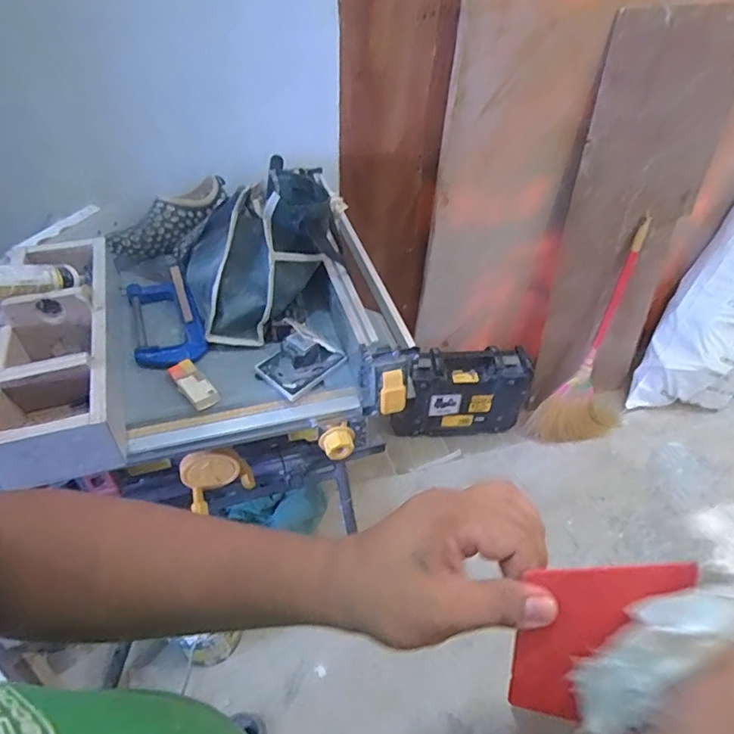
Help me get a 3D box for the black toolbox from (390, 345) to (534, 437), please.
[{"bbox_3d":[0.306,0.085,1.677,0.422,0.286,0.101,-3,45,-6],"label":"black toolbox"}]

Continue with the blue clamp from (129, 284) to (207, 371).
[{"bbox_3d":[-0.331,-0.075,0.869,0.103,0.033,0.214,-16,48,-18],"label":"blue clamp"}]

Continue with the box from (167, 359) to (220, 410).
[{"bbox_3d":[-0.255,0.025,0.774,0.037,0.022,0.092,-29,53,-28],"label":"box"}]

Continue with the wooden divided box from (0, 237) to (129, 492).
[{"bbox_3d":[-0.449,-0.045,0.770,0.159,0.123,0.437,-14,48,-16],"label":"wooden divided box"}]

